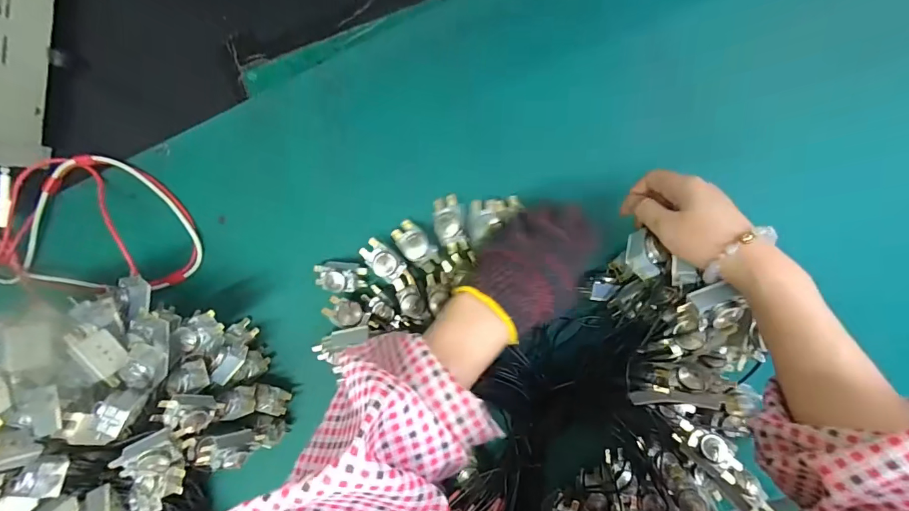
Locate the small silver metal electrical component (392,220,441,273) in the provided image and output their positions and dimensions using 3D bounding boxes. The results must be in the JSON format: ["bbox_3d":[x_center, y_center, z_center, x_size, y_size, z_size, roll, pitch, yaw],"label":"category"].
[{"bbox_3d":[-0.041,-0.009,0.436,0.030,0.013,0.060,-41,91,6],"label":"small silver metal electrical component"}]

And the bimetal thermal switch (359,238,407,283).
[{"bbox_3d":[-0.077,0.006,0.437,0.050,0.019,0.029,40,97,0],"label":"bimetal thermal switch"}]

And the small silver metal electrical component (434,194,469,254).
[{"bbox_3d":[-0.005,-0.032,0.433,0.030,0.021,0.059,-9,93,20],"label":"small silver metal electrical component"}]

